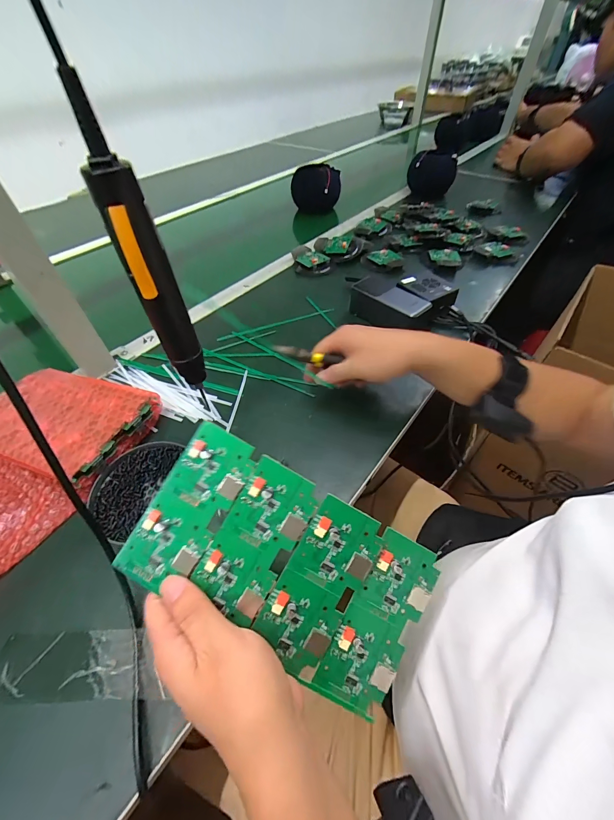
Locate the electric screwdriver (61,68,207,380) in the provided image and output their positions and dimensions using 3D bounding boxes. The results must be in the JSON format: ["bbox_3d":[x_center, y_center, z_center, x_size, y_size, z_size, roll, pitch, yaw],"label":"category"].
[{"bbox_3d":[-0.119,-0.101,0.251,0.032,0.213,0.031,-20,52,-16],"label":"electric screwdriver"}]

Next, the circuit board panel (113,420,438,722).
[{"bbox_3d":[-0.017,0.110,0.230,0.208,0.015,0.117,30,83,2],"label":"circuit board panel"}]

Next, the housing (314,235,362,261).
[{"bbox_3d":[0.066,-0.356,0.698,0.102,0.029,0.070,8,50,7],"label":"housing"}]

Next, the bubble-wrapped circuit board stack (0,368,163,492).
[{"bbox_3d":[-0.302,0.009,0.392,0.204,0.041,0.132,16,51,14],"label":"bubble-wrapped circuit board stack"}]

